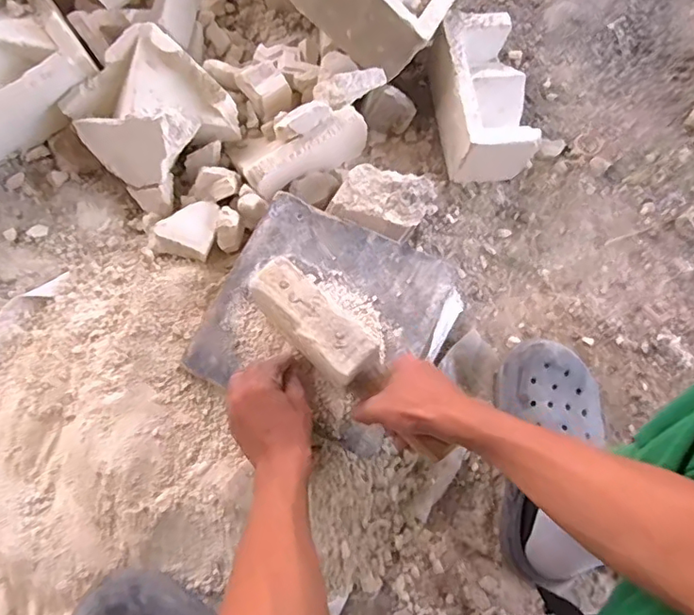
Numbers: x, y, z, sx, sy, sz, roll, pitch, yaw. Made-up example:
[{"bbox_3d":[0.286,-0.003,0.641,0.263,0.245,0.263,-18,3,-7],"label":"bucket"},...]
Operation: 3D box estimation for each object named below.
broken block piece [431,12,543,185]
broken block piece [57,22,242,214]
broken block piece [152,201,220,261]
[{"bbox_3d":[0.188,-0.290,0.768,0.108,0.103,0.192,-9,75,-5],"label":"broken block piece"},{"bbox_3d":[-0.252,-0.248,0.699,0.181,0.084,0.163,42,77,8],"label":"broken block piece"},{"bbox_3d":[-0.197,-0.103,0.687,0.069,0.024,0.075,10,74,0],"label":"broken block piece"}]

